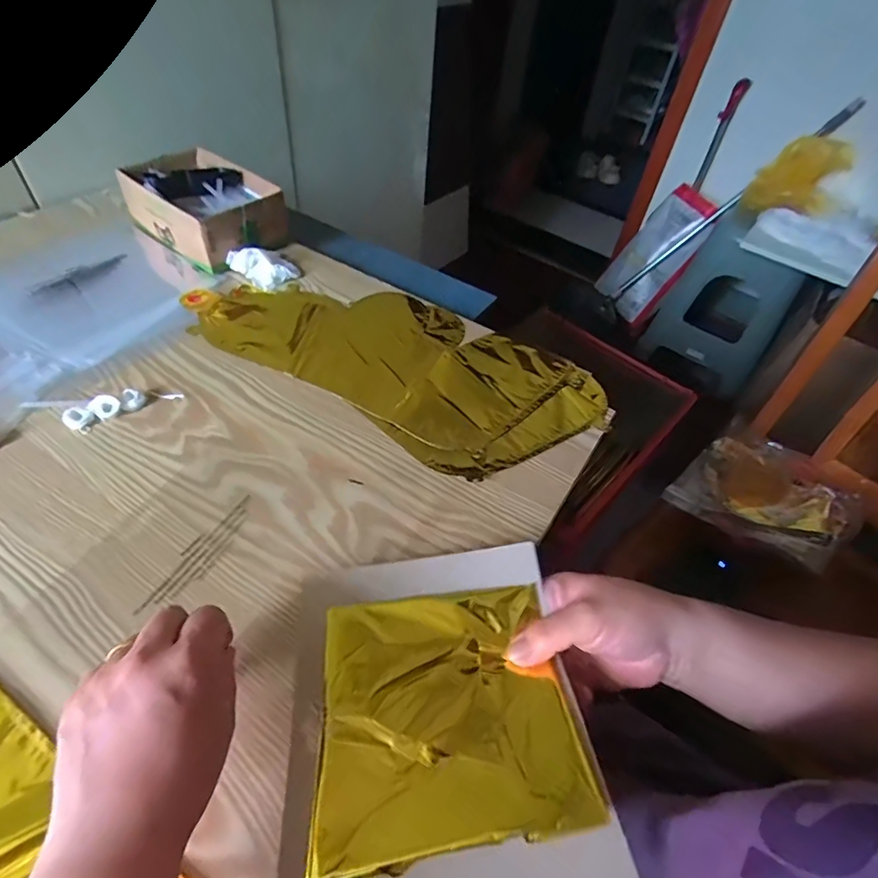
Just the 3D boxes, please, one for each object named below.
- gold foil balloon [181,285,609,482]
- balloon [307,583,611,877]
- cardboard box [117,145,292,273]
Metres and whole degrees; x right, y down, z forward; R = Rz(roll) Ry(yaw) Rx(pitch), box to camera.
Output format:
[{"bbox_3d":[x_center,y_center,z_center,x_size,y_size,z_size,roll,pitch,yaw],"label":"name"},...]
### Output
[{"bbox_3d":[-0.056,-0.098,0.540,0.446,0.012,0.205,26,50,17],"label":"gold foil balloon"},{"bbox_3d":[0.004,0.151,0.283,0.138,0.018,0.136,-4,41,-3],"label":"balloon"},{"bbox_3d":[-0.310,-0.308,0.655,0.203,0.075,0.136,34,53,23],"label":"cardboard box"}]

